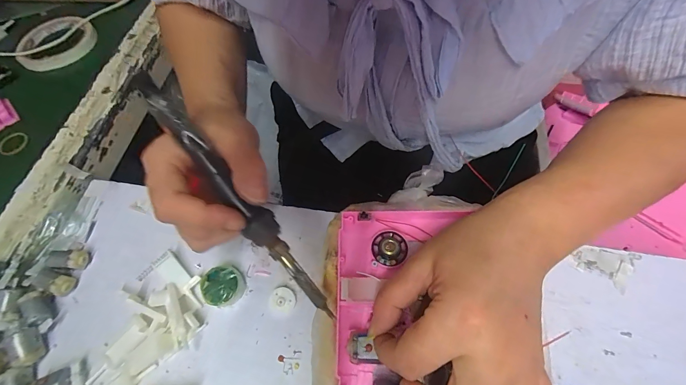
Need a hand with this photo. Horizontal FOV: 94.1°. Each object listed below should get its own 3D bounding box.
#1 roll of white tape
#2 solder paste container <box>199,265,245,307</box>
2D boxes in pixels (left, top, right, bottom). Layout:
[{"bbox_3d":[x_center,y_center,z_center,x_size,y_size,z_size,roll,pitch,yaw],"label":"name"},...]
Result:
[{"bbox_3d":[-0.403,-0.208,0.443,0.093,0.019,0.097,-1,62,1],"label":"roll of white tape"},{"bbox_3d":[-0.104,0.080,0.273,0.034,0.018,0.032,-1,62,1],"label":"solder paste container"}]

